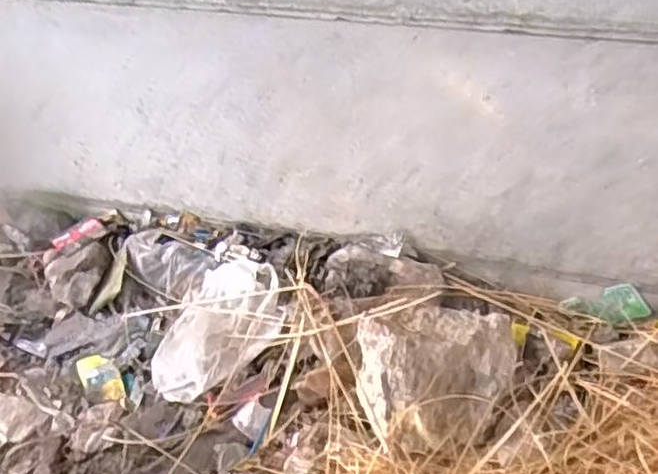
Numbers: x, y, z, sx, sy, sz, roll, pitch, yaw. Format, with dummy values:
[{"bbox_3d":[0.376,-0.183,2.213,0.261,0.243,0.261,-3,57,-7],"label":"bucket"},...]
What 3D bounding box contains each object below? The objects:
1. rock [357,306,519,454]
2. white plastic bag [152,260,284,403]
[{"bbox_3d":[0.144,0.177,0.947,0.207,0.101,0.219,4,40,10],"label":"rock"},{"bbox_3d":[-0.169,0.142,1.088,0.170,0.059,0.245,15,44,22],"label":"white plastic bag"}]

